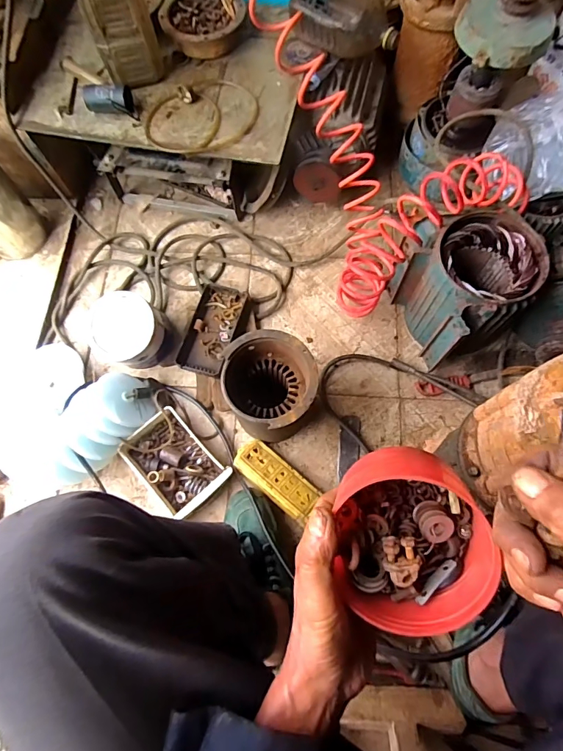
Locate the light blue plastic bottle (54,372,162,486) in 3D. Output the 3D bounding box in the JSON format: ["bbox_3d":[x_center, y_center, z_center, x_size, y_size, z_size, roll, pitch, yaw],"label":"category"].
[{"bbox_3d":[-0.316,0.083,0.731,0.110,0.093,0.195,38,76,12],"label":"light blue plastic bottle"}]

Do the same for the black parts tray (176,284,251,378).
[{"bbox_3d":[-0.130,-0.087,0.820,0.091,0.032,0.178,16,73,6],"label":"black parts tray"}]

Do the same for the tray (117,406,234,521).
[{"bbox_3d":[-0.185,0.154,0.735,0.119,0.039,0.172,-43,76,-12],"label":"tray"}]

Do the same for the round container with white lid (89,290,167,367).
[{"bbox_3d":[-0.277,-0.079,0.777,0.113,0.112,0.118,0,72,1],"label":"round container with white lid"}]

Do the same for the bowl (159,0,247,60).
[{"bbox_3d":[-0.143,-0.656,0.774,0.146,0.045,0.154,0,72,1],"label":"bowl"}]

